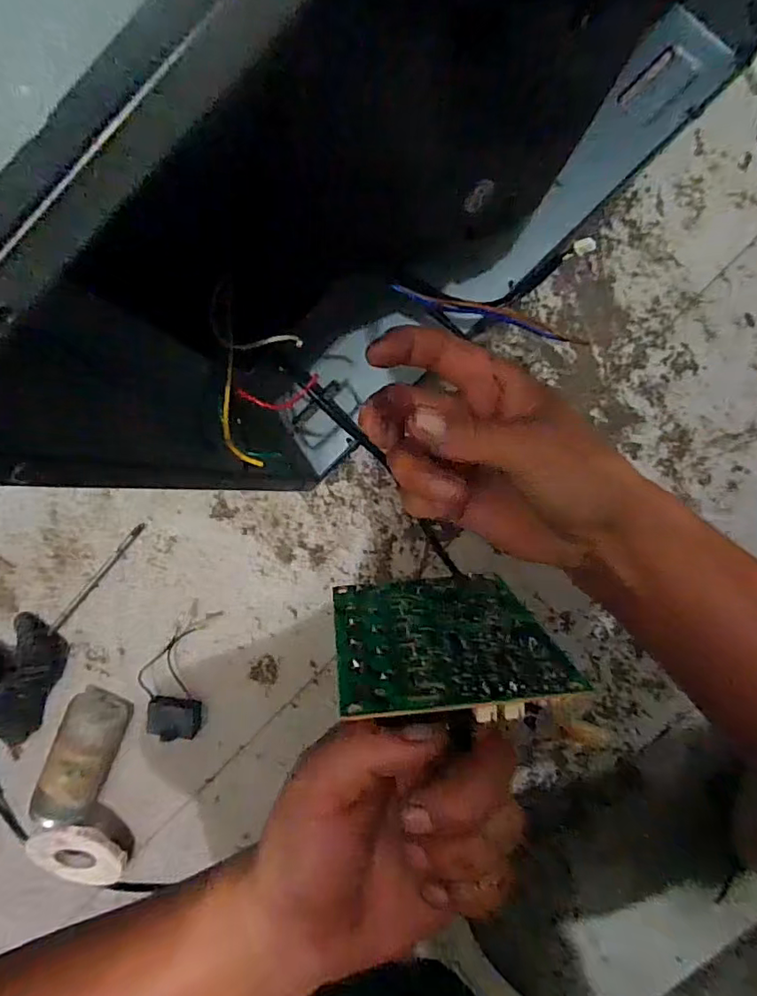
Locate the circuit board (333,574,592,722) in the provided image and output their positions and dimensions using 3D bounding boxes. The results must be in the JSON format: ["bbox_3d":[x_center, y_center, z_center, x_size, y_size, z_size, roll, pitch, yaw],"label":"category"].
[{"bbox_3d":[0.024,0.052,0.206,0.082,0.093,0.019,-1,96,5],"label":"circuit board"}]

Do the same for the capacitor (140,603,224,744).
[{"bbox_3d":[-0.200,0.172,0.546,0.066,0.028,0.130,9,97,4],"label":"capacitor"}]

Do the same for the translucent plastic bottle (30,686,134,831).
[{"bbox_3d":[-0.290,0.260,0.540,0.056,0.052,0.133,19,97,2],"label":"translucent plastic bottle"}]

